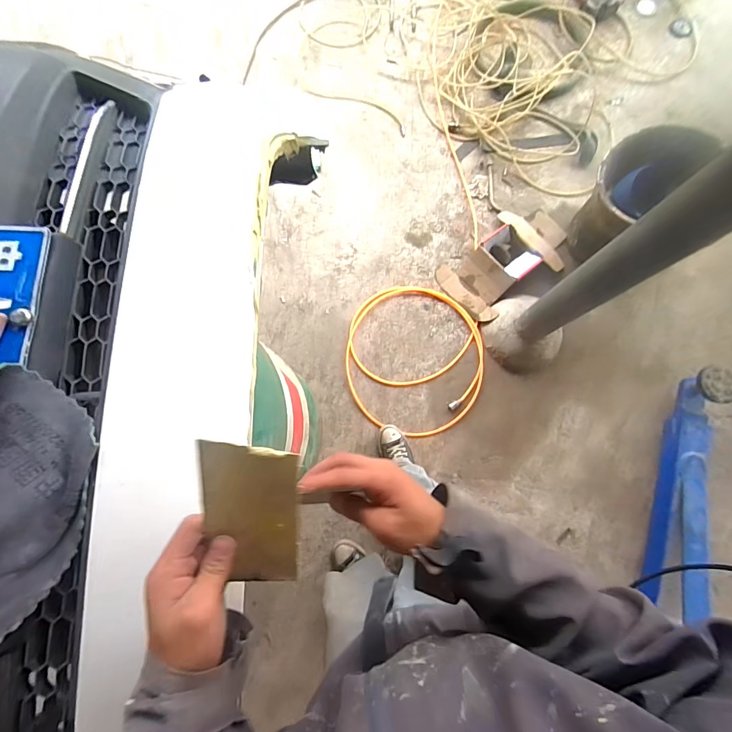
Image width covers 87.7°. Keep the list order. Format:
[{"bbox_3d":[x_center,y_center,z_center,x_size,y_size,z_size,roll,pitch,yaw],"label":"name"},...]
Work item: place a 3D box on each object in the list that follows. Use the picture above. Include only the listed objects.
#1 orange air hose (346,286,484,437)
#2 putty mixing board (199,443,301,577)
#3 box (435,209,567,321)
[{"bbox_3d":[0.199,-0.028,1.505,0.559,0.039,0.608,7,81,-2],"label":"orange air hose"},{"bbox_3d":[-0.094,0.124,0.313,0.075,0.006,0.134,4,109,-3],"label":"putty mixing board"},{"bbox_3d":[0.649,-0.488,1.673,0.633,0.085,0.357,-42,83,-7],"label":"box"}]

